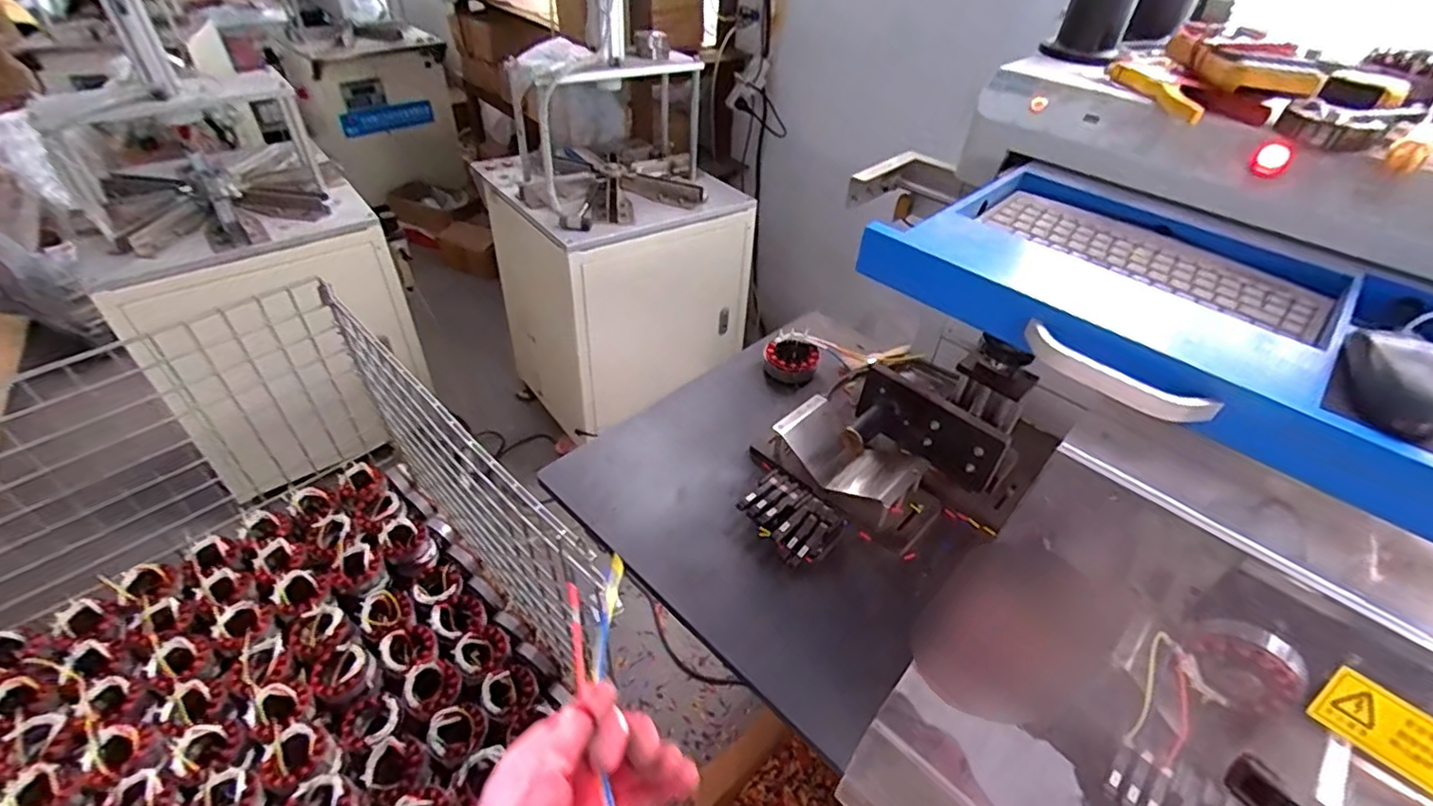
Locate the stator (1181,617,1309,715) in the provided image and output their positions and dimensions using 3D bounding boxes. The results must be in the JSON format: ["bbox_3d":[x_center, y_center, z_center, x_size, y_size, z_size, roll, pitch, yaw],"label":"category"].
[{"bbox_3d":[0.484,0.242,0.579,0.055,0.069,0.085,-16,45,-21],"label":"stator"}]

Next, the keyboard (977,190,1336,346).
[{"bbox_3d":[0.413,-0.144,0.606,0.293,0.014,0.097,31,48,28],"label":"keyboard"}]

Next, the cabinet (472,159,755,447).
[{"bbox_3d":[-0.304,-0.331,1.859,0.590,0.643,0.557,-24,48,-28],"label":"cabinet"}]

